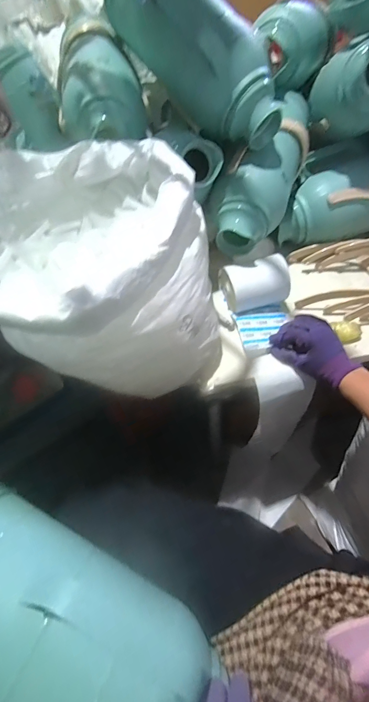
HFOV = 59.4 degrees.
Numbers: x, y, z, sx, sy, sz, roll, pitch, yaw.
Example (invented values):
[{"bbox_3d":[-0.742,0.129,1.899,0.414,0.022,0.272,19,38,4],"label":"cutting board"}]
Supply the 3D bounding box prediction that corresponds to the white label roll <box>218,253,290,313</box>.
[{"bbox_3d":[0.139,-0.131,0.639,0.128,0.081,0.086,-5,54,2],"label":"white label roll"}]

